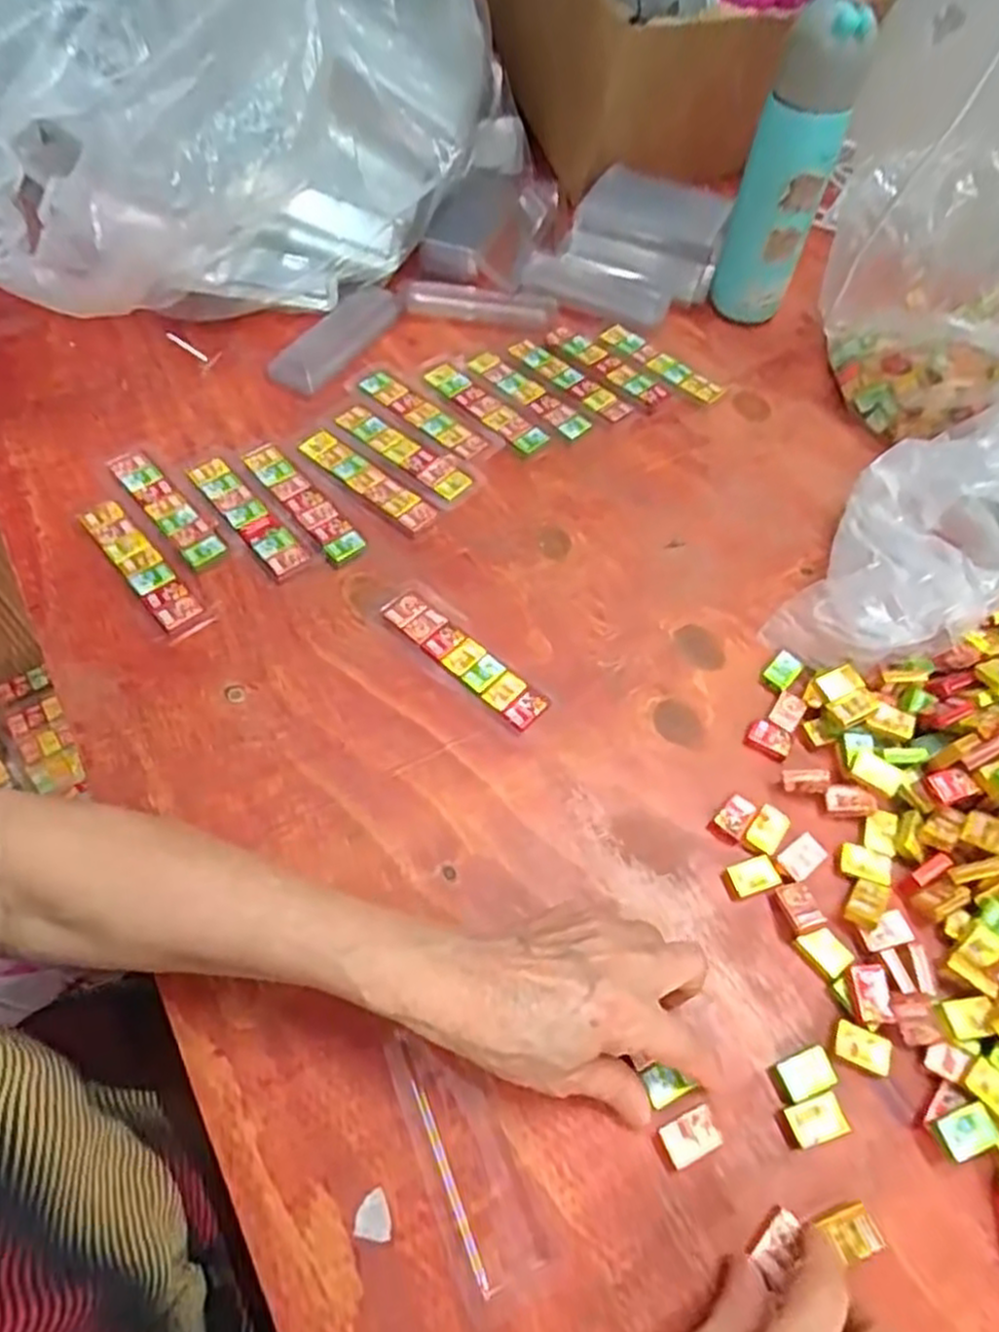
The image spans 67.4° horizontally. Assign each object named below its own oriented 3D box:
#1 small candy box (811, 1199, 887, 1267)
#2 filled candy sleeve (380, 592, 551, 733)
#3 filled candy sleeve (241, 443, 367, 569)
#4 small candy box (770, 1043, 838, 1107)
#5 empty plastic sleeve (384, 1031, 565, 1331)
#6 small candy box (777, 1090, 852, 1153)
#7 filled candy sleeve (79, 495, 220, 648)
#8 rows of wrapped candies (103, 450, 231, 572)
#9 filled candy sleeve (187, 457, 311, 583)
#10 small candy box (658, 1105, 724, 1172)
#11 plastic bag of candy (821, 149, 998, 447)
[{"bbox_3d":[0.149,0.241,0.319,0.022,0.012,0.018,-17,61,-13],"label":"small candy box"},{"bbox_3d":[-0.021,-0.005,0.465,0.120,0.011,0.027,38,64,19],"label":"filled candy sleeve"},{"bbox_3d":[-0.136,-0.113,0.520,0.029,0.011,0.116,-35,66,-22],"label":"filled candy sleeve"},{"bbox_3d":[0.143,0.192,0.353,0.028,0.008,0.018,-15,60,-12],"label":"small candy box"},{"bbox_3d":[-0.013,0.218,0.333,0.042,0.006,0.110,-20,61,-14],"label":"empty plastic sleeve"},{"bbox_3d":[0.143,0.208,0.342,0.027,0.009,0.017,-15,60,-12],"label":"small candy box"},{"bbox_3d":[-0.228,-0.062,0.483,0.028,0.011,0.124,-36,66,-22],"label":"filled candy sleeve"},{"bbox_3d":[-0.228,-0.110,0.514,0.027,0.008,0.121,-37,67,-22],"label":"rows of wrapped candies"},{"bbox_3d":[-0.172,-0.103,0.512,0.026,0.008,0.116,-36,66,-22],"label":"filled candy sleeve"},{"bbox_3d":[0.086,0.212,0.336,0.026,0.011,0.018,-20,61,-14],"label":"small candy box"},{"bbox_3d":[0.309,-0.263,0.555,0.144,0.175,0.107,25,60,12],"label":"plastic bag of candy"}]

